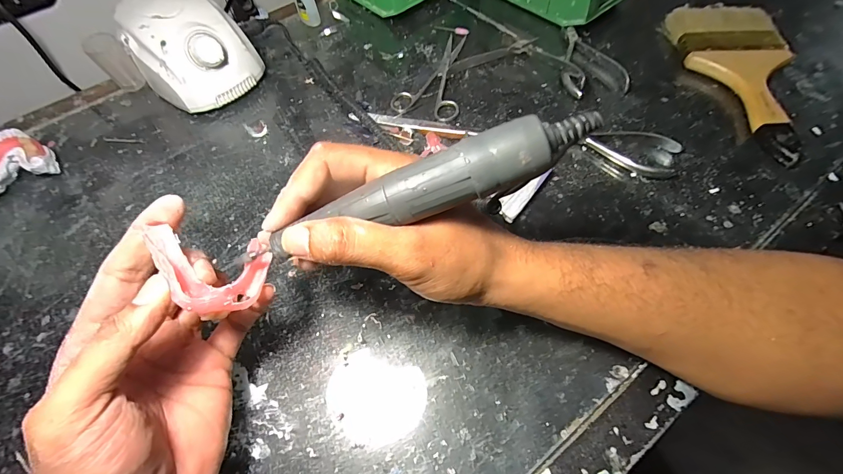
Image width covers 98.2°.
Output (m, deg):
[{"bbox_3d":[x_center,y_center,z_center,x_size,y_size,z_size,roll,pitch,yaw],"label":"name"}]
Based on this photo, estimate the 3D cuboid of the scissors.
[{"bbox_3d":[0.022,-0.183,0.410,0.072,0.006,0.136,17,62,13],"label":"scissors"}]

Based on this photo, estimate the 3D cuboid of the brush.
[{"bbox_3d":[0.333,-0.164,0.367,0.096,0.025,0.222,-1,60,3],"label":"brush"}]

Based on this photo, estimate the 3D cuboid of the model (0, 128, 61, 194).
[{"bbox_3d":[-0.396,-0.071,0.355,0.061,0.034,0.051,-28,62,-12],"label":"model"}]

